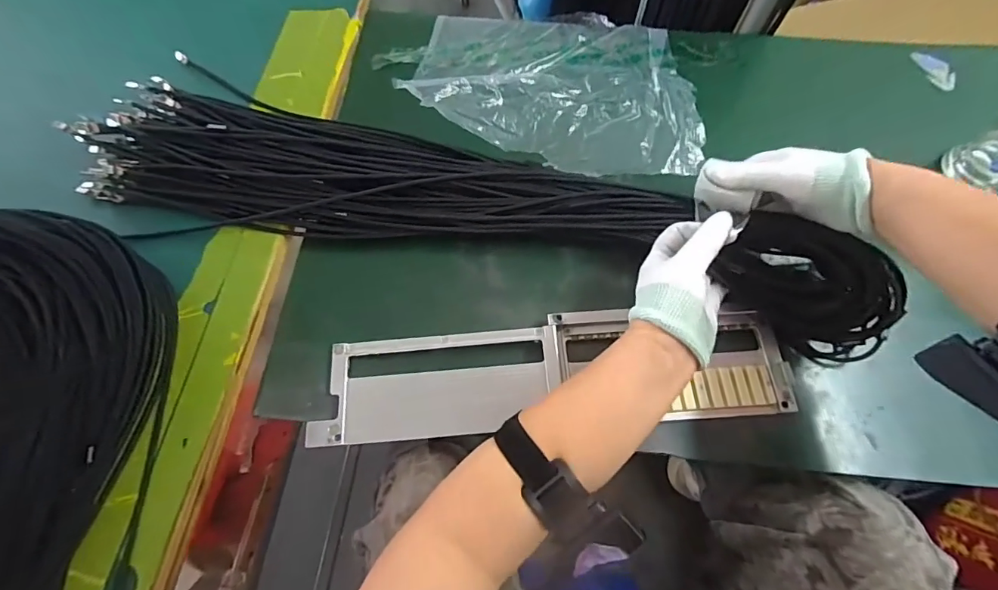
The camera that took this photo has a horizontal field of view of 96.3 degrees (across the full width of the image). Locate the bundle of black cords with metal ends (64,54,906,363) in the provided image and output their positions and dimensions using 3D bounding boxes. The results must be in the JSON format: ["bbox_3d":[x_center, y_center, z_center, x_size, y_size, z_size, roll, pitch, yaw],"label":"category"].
[{"bbox_3d":[-0.033,-0.094,0.432,0.742,0.074,0.161,13,69,6],"label":"bundle of black cords with metal ends"}]

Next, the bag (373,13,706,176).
[{"bbox_3d":[0.043,-0.245,0.509,0.353,0.037,0.234,0,69,0],"label":"bag"}]

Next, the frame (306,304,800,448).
[{"bbox_3d":[0.046,0.068,0.397,0.401,0.018,0.096,-4,68,-1],"label":"frame"}]

